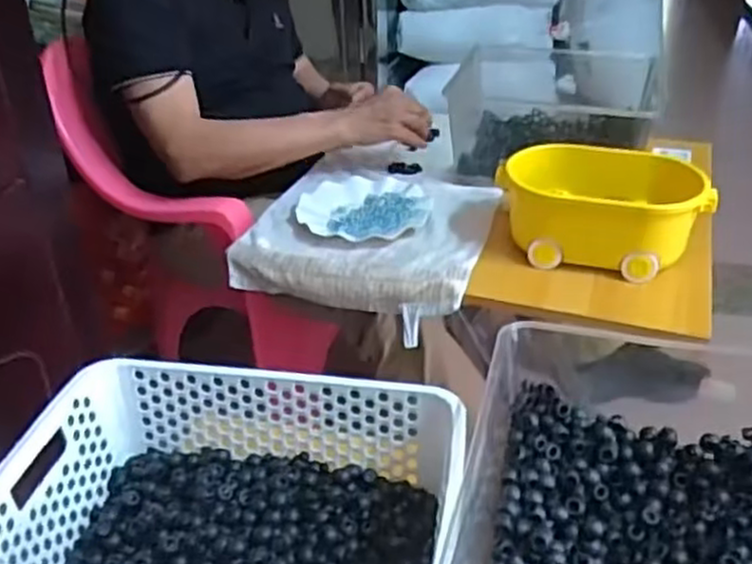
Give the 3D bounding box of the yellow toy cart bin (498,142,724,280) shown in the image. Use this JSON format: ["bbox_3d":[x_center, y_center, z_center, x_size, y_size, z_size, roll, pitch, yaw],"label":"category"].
[{"bbox_3d":[0.278,-0.097,0.948,0.253,0.104,0.144,8,33,14],"label":"yellow toy cart bin"}]

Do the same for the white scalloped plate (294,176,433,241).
[{"bbox_3d":[-0.017,-0.100,1.071,0.177,0.022,0.188,-1,31,1],"label":"white scalloped plate"}]

